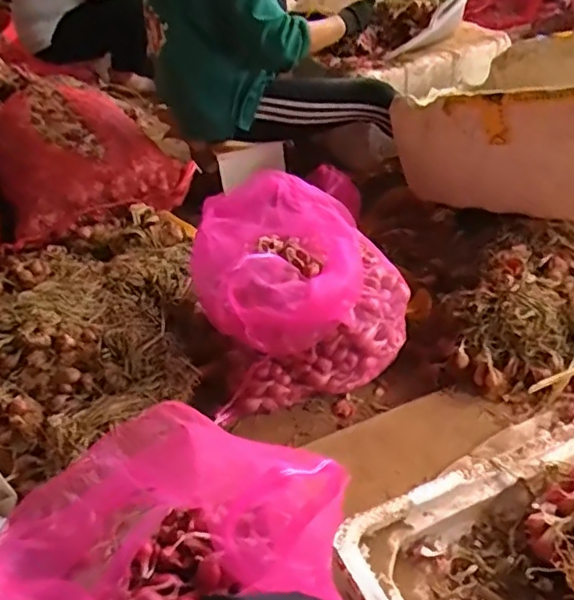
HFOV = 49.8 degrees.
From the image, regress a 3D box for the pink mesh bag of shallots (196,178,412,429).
[{"bbox_3d":[0.019,-0.023,1.159,0.360,0.298,0.316,-11,38,-5],"label":"pink mesh bag of shallots"}]

